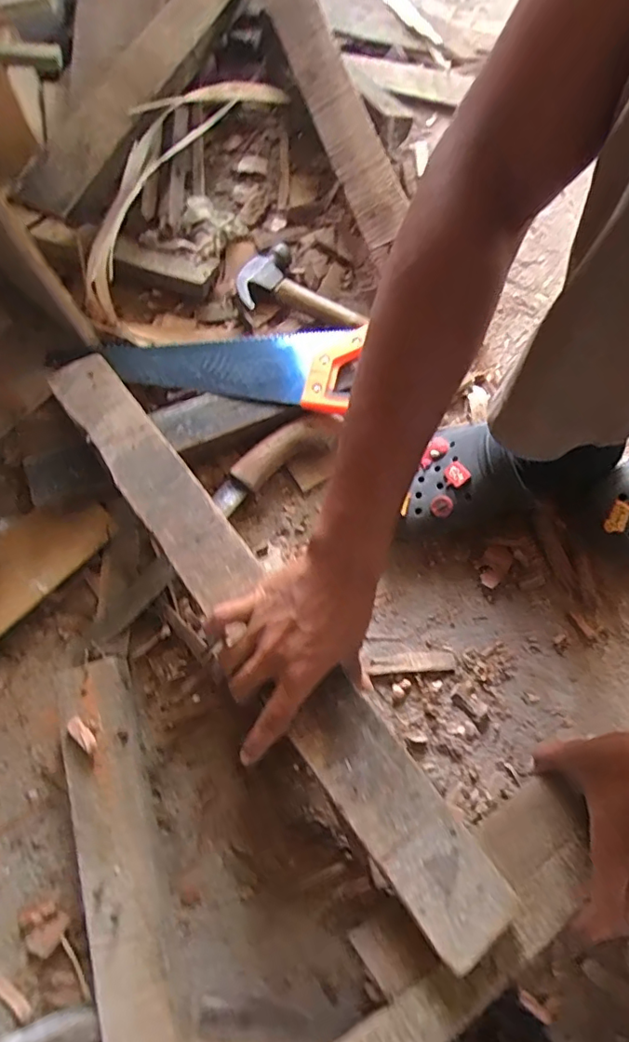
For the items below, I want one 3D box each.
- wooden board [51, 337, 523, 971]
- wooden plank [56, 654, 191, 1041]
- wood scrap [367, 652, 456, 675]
[{"bbox_3d":[-0.069,0.050,0.453,0.068,0.021,0.596,-35,66,-10],"label":"wooden board"},{"bbox_3d":[-0.154,0.311,0.441,0.063,0.022,0.387,-12,70,-15],"label":"wooden plank"},{"bbox_3d":[0.094,0.138,0.525,0.084,0.007,0.017,-4,68,1],"label":"wood scrap"}]

